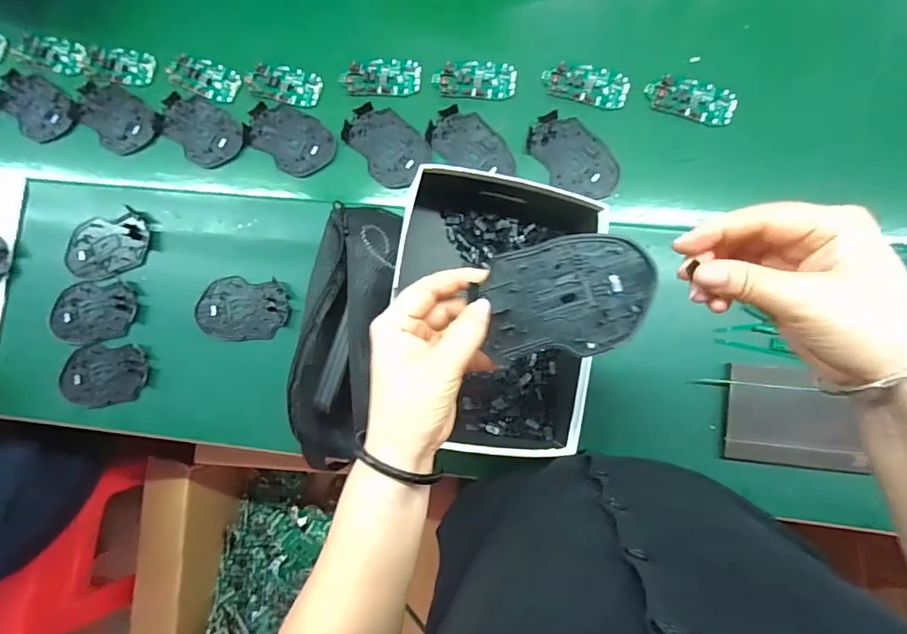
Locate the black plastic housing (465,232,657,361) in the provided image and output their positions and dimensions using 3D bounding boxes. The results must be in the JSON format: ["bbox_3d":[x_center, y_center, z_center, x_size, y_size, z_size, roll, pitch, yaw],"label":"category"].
[{"bbox_3d":[0.072,-0.013,0.312,0.107,0.013,0.073,-10,86,3],"label":"black plastic housing"}]

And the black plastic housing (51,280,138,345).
[{"bbox_3d":[-0.448,-0.008,0.609,0.109,0.011,0.076,-8,86,3],"label":"black plastic housing"}]

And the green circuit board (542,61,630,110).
[{"bbox_3d":[0.155,-0.273,0.568,0.098,0.006,0.043,16,88,4],"label":"green circuit board"}]

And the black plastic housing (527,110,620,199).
[{"bbox_3d":[0.138,-0.185,0.563,0.068,0.010,0.114,-41,85,0],"label":"black plastic housing"}]

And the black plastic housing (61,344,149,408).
[{"bbox_3d":[-0.429,0.071,0.599,0.110,0.013,0.074,-11,86,3],"label":"black plastic housing"}]

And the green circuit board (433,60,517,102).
[{"bbox_3d":[0.025,-0.285,0.580,0.097,0.004,0.049,6,87,4],"label":"green circuit board"}]

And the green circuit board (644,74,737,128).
[{"bbox_3d":[0.270,-0.248,0.555,0.097,0.011,0.045,19,88,5],"label":"green circuit board"}]

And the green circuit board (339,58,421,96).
[{"bbox_3d":[-0.088,-0.292,0.591,0.096,0.006,0.045,0,86,4],"label":"green circuit board"}]

